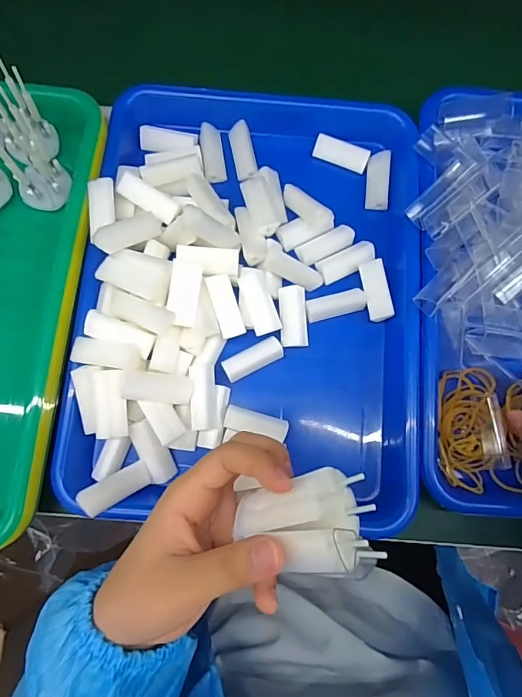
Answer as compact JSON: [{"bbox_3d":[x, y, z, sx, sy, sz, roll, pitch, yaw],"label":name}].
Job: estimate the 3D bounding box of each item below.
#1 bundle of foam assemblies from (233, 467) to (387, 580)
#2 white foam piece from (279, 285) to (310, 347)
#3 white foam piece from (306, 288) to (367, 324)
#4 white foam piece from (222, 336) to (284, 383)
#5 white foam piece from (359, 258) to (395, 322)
[{"bbox_3d":[0.022,0.082,0.210,0.065,0.032,0.044,4,78,0],"label":"bundle of foam assemblies"},{"bbox_3d":[0.025,-0.024,0.329,0.021,0.016,0.046,-3,78,-2],"label":"white foam piece"},{"bbox_3d":[0.058,-0.034,0.338,0.046,0.010,0.018,-14,79,-4],"label":"white foam piece"},{"bbox_3d":[-0.006,0.008,0.324,0.046,0.010,0.018,-27,80,-6],"label":"white foam piece"},{"bbox_3d":[0.089,-0.045,0.332,0.018,0.007,0.047,-8,78,-3],"label":"white foam piece"}]

